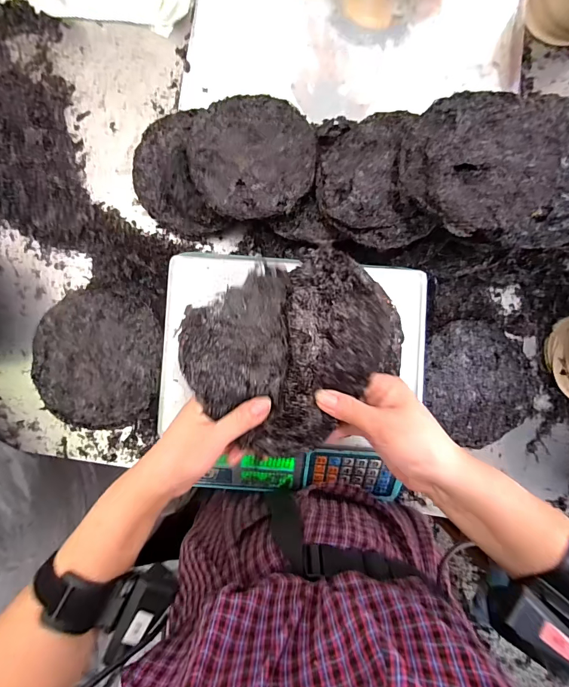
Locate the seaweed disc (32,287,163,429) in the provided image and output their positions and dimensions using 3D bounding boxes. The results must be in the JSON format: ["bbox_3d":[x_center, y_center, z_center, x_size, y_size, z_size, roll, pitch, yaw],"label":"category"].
[{"bbox_3d":[-0.285,0.021,0.569,0.186,0.014,0.202,0,88,-1],"label":"seaweed disc"}]

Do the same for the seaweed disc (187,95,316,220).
[{"bbox_3d":[-0.052,-0.290,0.579,0.192,0.012,0.192,0,88,-1],"label":"seaweed disc"}]

